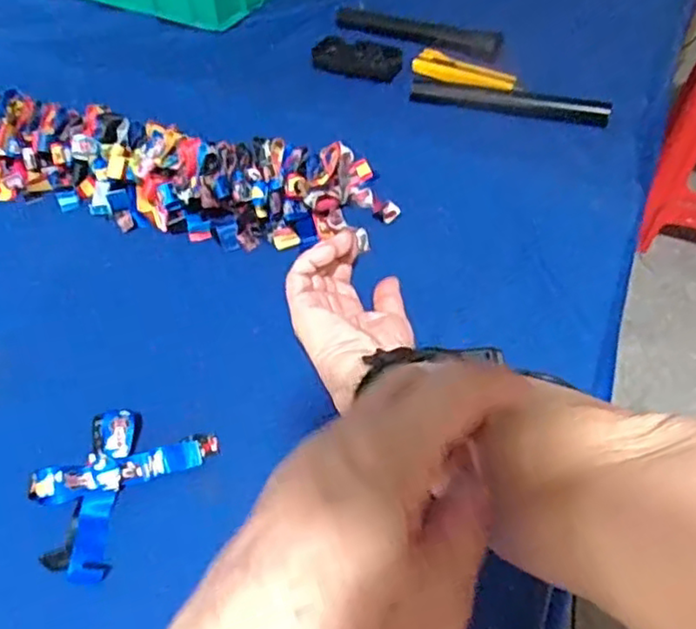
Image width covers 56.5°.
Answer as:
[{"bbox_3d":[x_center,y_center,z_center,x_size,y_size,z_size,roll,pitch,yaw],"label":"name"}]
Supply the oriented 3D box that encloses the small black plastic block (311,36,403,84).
[{"bbox_3d":[0.008,-0.319,0.813,0.118,0.026,0.045,17,53,16],"label":"small black plastic block"}]

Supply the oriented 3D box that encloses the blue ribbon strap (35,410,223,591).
[{"bbox_3d":[-0.169,0.114,0.462,0.082,0.034,0.132,30,57,25],"label":"blue ribbon strap"}]

